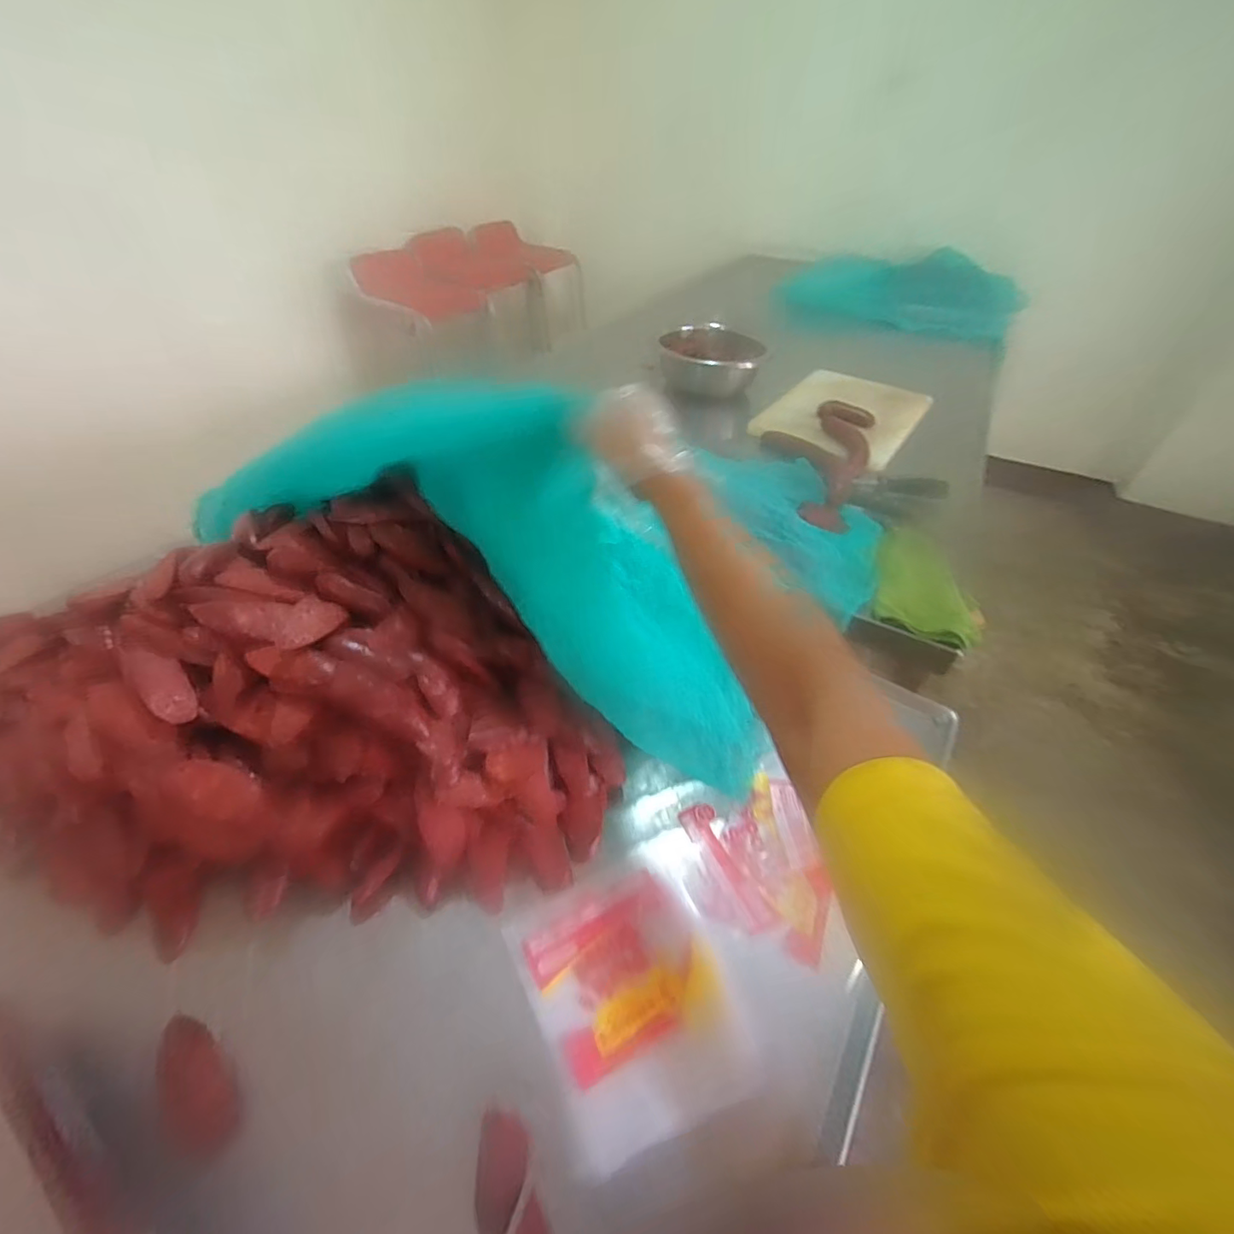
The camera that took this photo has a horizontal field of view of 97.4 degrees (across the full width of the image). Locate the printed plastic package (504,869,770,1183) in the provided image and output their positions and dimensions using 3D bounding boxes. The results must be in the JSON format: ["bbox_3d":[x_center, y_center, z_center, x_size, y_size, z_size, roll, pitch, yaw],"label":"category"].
[{"bbox_3d":[0.011,0.307,0.443,0.153,0.011,0.177,-14,47,-16],"label":"printed plastic package"}]

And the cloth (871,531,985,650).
[{"bbox_3d":[0.463,-0.053,0.814,0.128,0.026,0.266,16,46,13],"label":"cloth"}]

